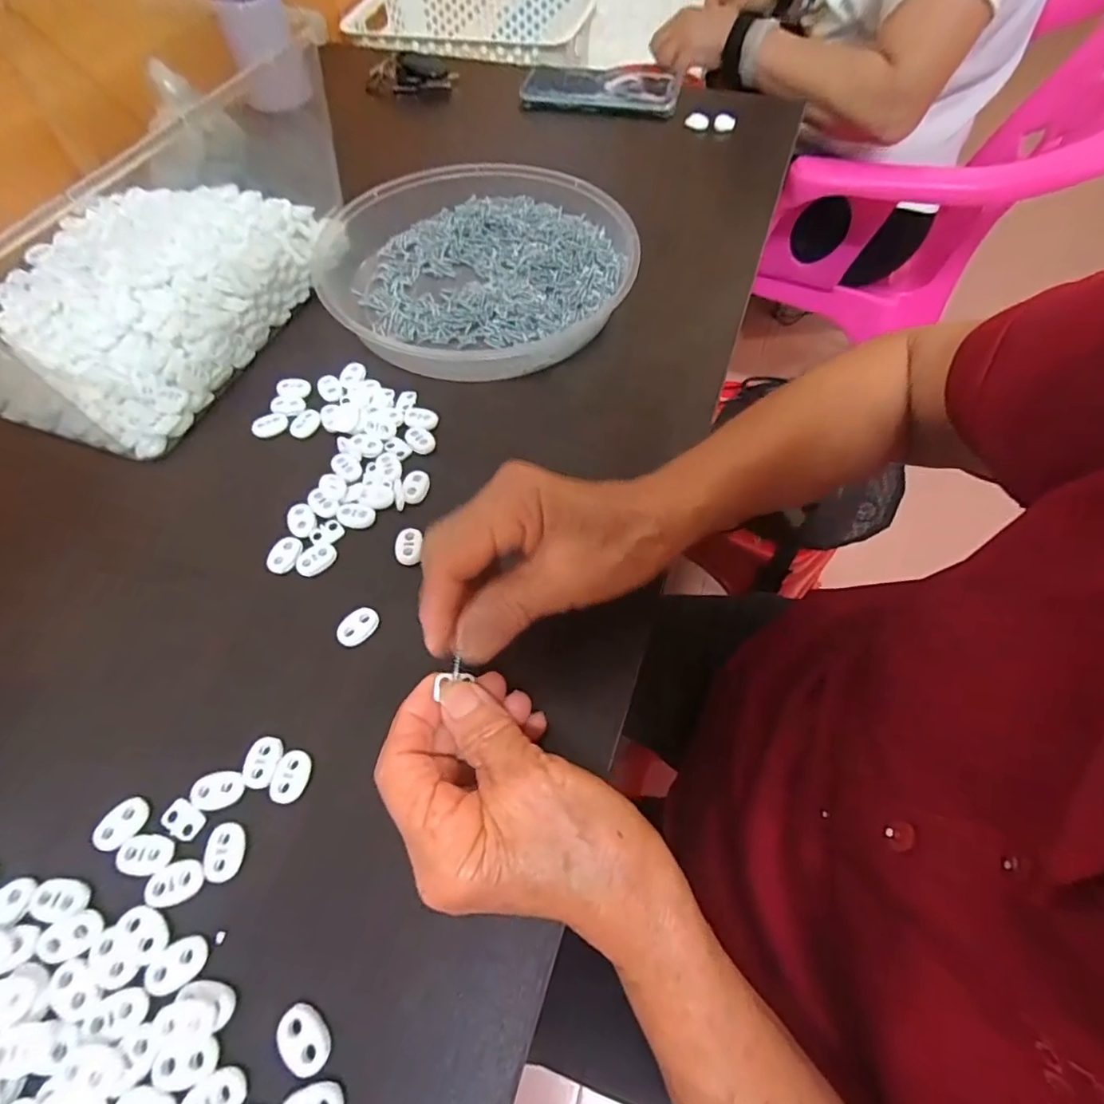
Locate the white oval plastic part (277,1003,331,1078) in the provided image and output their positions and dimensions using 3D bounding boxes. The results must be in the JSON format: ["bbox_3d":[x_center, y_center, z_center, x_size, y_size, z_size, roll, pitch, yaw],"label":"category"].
[{"bbox_3d":[-0.093,0.182,0.210,0.023,0.005,0.015,37,66,20],"label":"white oval plastic part"}]

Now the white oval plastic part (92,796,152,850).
[{"bbox_3d":[-0.191,0.120,0.249,0.017,0.004,0.022,33,65,19],"label":"white oval plastic part"}]

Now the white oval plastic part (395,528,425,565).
[{"bbox_3d":[-0.082,-0.003,0.320,0.015,0.006,0.022,0,59,1],"label":"white oval plastic part"}]

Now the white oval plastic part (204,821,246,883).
[{"bbox_3d":[-0.142,0.129,0.243,0.015,0.004,0.023,-10,59,-6],"label":"white oval plastic part"}]

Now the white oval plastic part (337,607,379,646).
[{"bbox_3d":[-0.102,0.039,0.296,0.016,0.004,0.022,28,63,16],"label":"white oval plastic part"}]

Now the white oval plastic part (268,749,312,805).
[{"bbox_3d":[-0.120,0.102,0.258,0.016,0.004,0.023,10,59,7],"label":"white oval plastic part"}]

